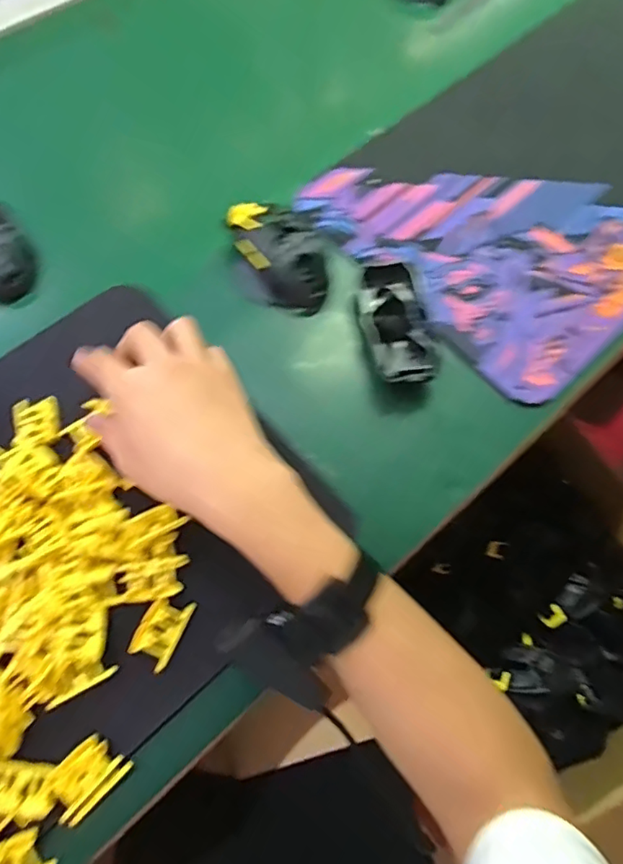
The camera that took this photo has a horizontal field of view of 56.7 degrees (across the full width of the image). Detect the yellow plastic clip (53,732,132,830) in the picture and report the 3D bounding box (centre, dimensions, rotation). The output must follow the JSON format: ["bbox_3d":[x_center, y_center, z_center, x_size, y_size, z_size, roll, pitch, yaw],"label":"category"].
[{"bbox_3d":[-0.141,0.216,0.360,0.031,0.012,0.047,42,70,12],"label":"yellow plastic clip"}]

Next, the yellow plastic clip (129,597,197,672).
[{"bbox_3d":[-0.102,0.135,0.392,0.028,0.008,0.046,24,67,5],"label":"yellow plastic clip"}]

